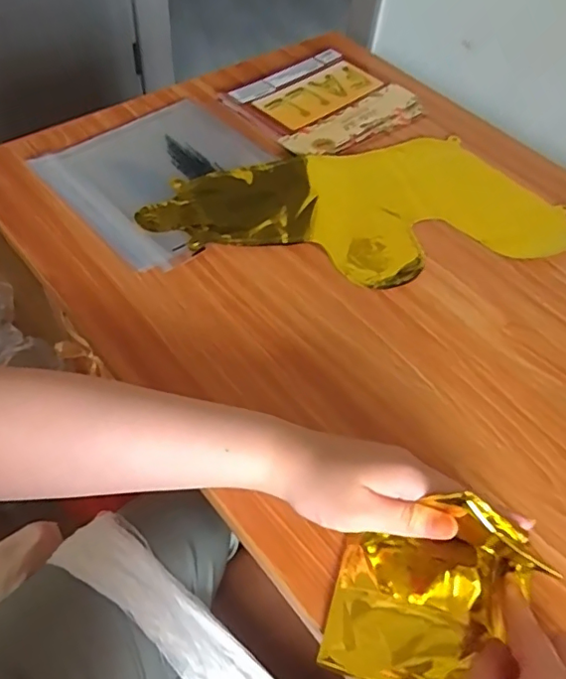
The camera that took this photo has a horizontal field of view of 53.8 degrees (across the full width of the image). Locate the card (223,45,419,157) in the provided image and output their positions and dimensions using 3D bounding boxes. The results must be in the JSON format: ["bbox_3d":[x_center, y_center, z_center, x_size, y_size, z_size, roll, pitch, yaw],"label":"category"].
[{"bbox_3d":[0.053,-0.294,0.688,0.200,0.010,0.165,-31,62,-25],"label":"card"}]

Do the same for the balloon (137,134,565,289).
[{"bbox_3d":[0.080,-0.137,0.577,0.416,0.011,0.196,-11,56,-13],"label":"balloon"}]

